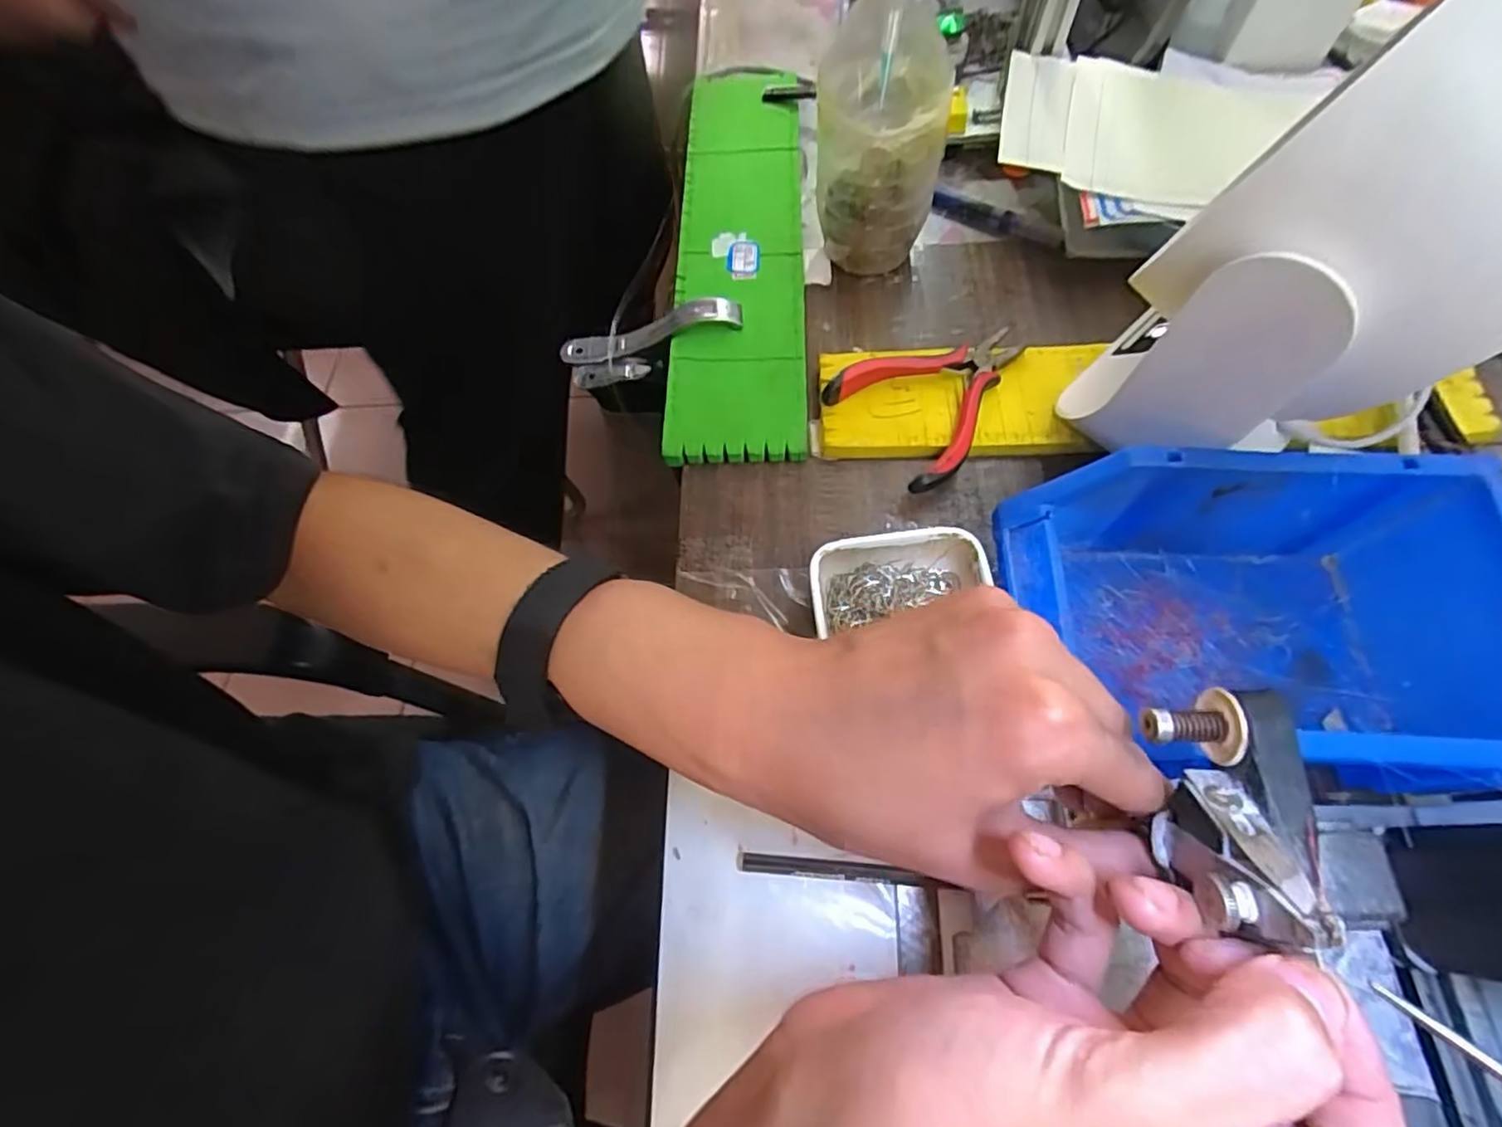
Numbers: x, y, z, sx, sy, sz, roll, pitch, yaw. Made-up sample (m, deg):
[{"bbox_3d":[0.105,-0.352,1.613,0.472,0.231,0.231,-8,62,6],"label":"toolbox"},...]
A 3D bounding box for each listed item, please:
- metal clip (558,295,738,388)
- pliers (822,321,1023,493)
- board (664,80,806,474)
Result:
[{"bbox_3d":[-0.066,-0.142,0.418,0.126,0.048,0.018,-14,64,21],"label":"metal clip"},{"bbox_3d":[0.105,-0.094,0.359,0.102,0.020,0.081,-35,69,-12],"label":"pliers"},{"bbox_3d":[-0.007,-0.225,0.435,0.081,0.009,0.360,0,66,3],"label":"board"}]

